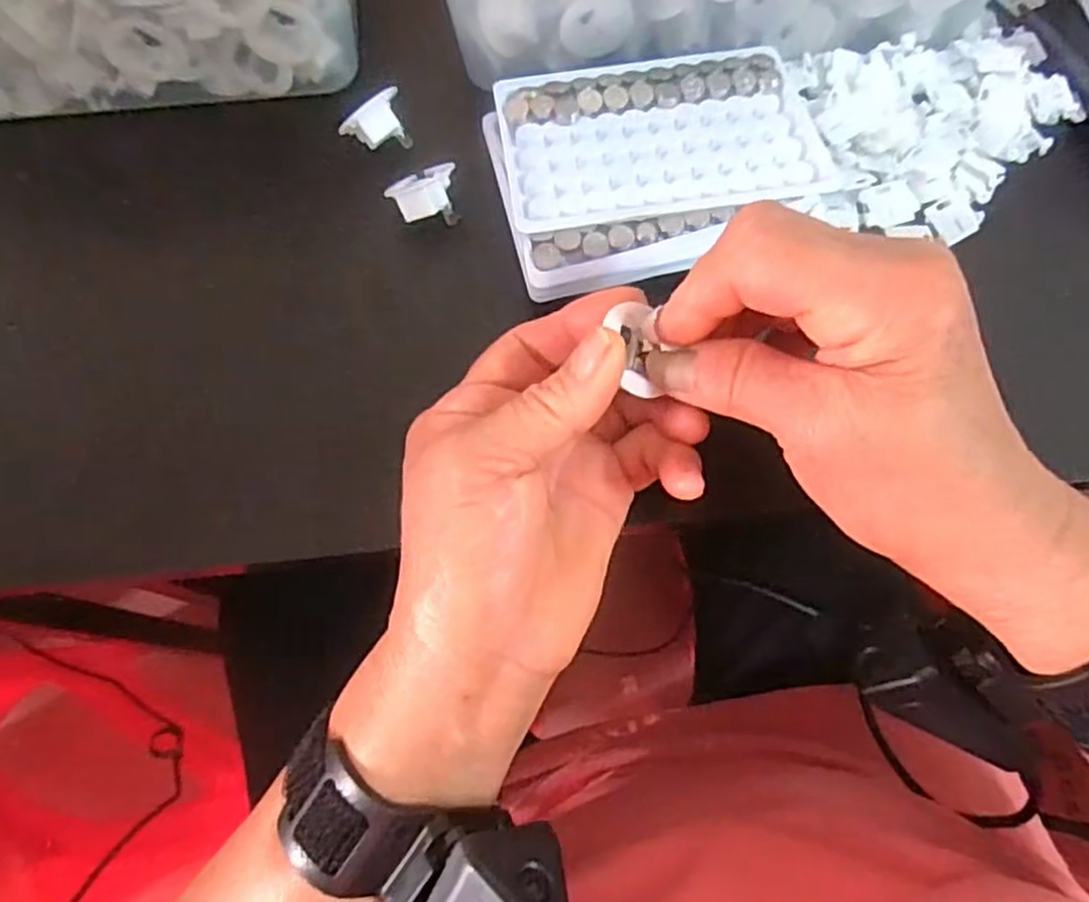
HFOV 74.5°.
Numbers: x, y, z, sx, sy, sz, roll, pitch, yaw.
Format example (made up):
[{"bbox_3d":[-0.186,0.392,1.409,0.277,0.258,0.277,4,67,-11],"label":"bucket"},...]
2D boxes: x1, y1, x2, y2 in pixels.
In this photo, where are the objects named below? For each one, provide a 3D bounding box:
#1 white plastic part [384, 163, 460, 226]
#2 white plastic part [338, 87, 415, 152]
[{"bbox_3d":[-0.054,-0.113,0.323,0.031,0.019,0.021,-13,71,-4],"label":"white plastic part"},{"bbox_3d":[-0.078,-0.151,0.335,0.032,0.025,0.018,-38,74,-12],"label":"white plastic part"}]

